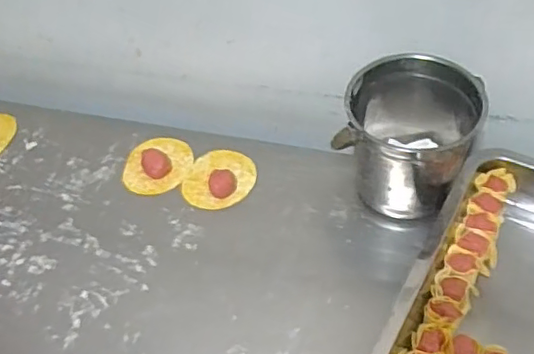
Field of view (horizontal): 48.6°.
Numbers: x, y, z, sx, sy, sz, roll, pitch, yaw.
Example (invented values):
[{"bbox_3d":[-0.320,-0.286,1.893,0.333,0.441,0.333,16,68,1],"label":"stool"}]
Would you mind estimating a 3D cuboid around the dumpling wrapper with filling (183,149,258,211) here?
[{"bbox_3d":[-0.055,-0.002,0.698,0.076,0.019,0.087,17,57,17],"label":"dumpling wrapper with filling"}]

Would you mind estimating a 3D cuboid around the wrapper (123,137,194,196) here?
[{"bbox_3d":[-0.133,-0.017,0.727,0.081,0.010,0.090,11,55,13],"label":"wrapper"}]

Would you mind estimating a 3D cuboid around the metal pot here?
[{"bbox_3d":[0.150,-0.042,0.630,0.129,0.140,0.119,-3,53,4],"label":"metal pot"}]

